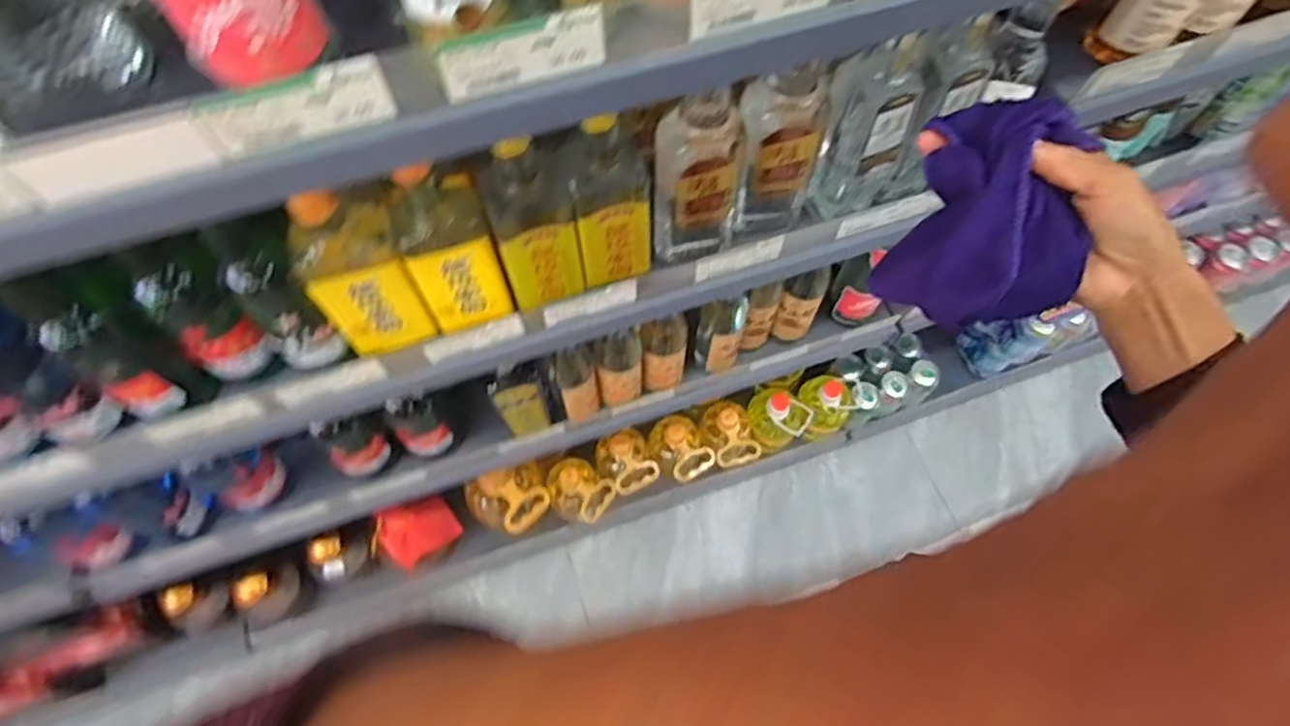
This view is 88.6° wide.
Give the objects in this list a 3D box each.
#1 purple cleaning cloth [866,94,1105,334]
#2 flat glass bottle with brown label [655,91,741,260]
[{"bbox_3d":[0.209,-0.086,0.397,0.097,0.076,0.120,21,68,9],"label":"purple cleaning cloth"},{"bbox_3d":[0.049,-0.168,0.622,0.077,0.192,0.055,-1,66,-1],"label":"flat glass bottle with brown label"}]

